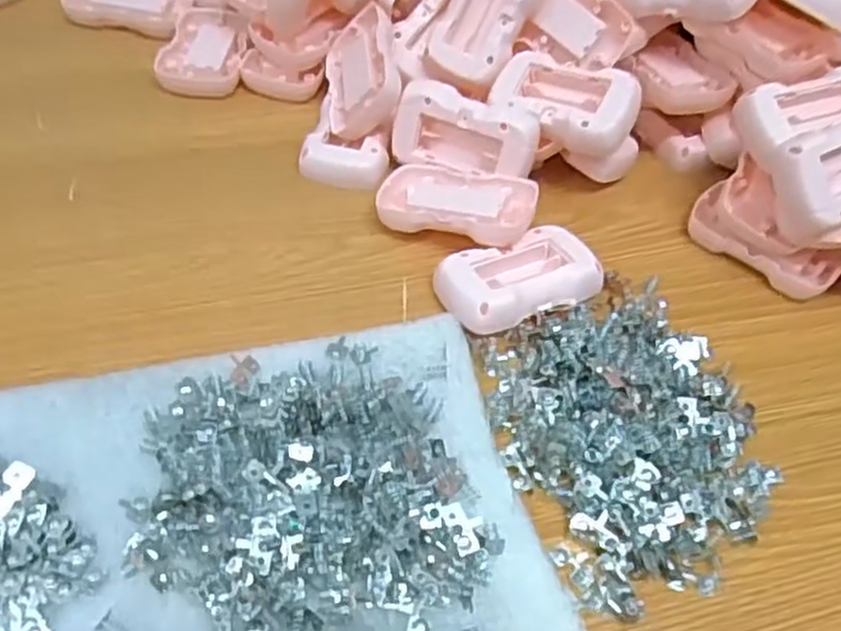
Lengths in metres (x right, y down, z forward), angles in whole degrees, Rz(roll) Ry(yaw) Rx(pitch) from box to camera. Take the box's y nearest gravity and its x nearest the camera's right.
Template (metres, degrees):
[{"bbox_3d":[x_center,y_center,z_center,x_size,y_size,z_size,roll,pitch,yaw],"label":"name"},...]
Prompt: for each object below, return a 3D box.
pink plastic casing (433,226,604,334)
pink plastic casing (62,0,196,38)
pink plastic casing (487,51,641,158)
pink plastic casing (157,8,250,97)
[{"bbox_3d":[0.053,-0.019,0.408,0.082,0.027,0.050,-20,56,-20],"label":"pink plastic casing"},{"bbox_3d":[-0.217,-0.231,0.556,0.091,0.012,0.060,10,51,2],"label":"pink plastic casing"},{"bbox_3d":[0.087,-0.129,0.453,0.086,0.024,0.051,24,72,23],"label":"pink plastic casing"},{"bbox_3d":[-0.152,-0.189,0.532,0.055,0.015,0.089,2,51,-5],"label":"pink plastic casing"}]

